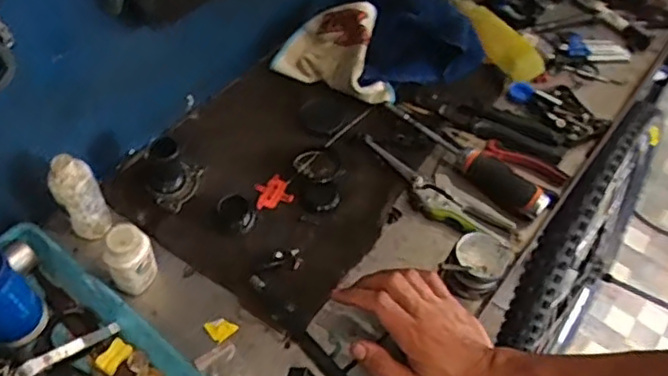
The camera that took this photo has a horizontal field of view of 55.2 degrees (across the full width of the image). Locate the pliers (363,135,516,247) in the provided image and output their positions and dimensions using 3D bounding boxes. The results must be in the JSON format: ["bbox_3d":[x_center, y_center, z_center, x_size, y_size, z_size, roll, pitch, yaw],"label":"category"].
[{"bbox_3d":[0.115,0.003,0.741,0.200,0.017,0.054,30,56,15],"label":"pliers"}]

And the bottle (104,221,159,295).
[{"bbox_3d":[-0.196,0.068,0.614,0.038,0.069,0.042,29,56,14],"label":"bottle"}]

